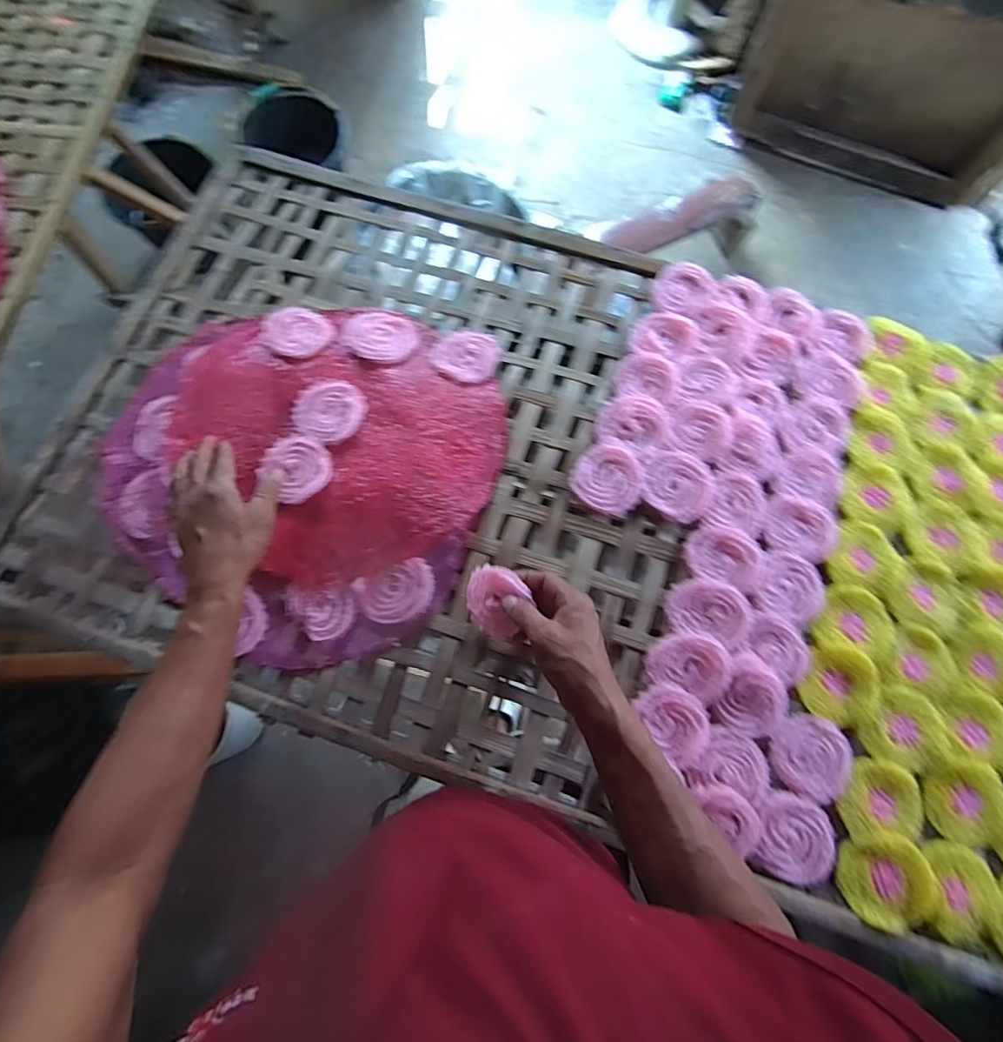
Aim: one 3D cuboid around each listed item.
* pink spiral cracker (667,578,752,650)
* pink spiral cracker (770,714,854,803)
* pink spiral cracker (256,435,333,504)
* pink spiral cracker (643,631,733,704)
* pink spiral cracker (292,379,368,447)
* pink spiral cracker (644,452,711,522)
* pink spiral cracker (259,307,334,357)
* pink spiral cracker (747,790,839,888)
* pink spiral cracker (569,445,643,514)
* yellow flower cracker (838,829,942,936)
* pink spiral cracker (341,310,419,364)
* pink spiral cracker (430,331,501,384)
[{"bbox_3d":[0.211,0.091,0.526,0.077,0.020,0.058,19,73,4],"label":"pink spiral cracker"},{"bbox_3d":[0.299,0.227,0.500,0.073,0.013,0.072,20,73,4],"label":"pink spiral cracker"},{"bbox_3d":[-0.215,-0.058,0.546,0.065,0.006,0.069,1,73,-2],"label":"pink spiral cracker"},{"bbox_3d":[0.189,0.141,0.514,0.075,0.025,0.060,25,73,6],"label":"pink spiral cracker"},{"bbox_3d":[-0.189,-0.122,0.573,0.076,0.004,0.073,1,73,-2],"label":"pink spiral cracker"},{"bbox_3d":[0.191,-0.040,0.557,0.073,0.005,0.070,1,73,-2],"label":"pink spiral cracker"},{"bbox_3d":[-0.242,-0.224,0.613,0.080,0.005,0.067,26,74,6],"label":"pink spiral cracker"},{"bbox_3d":[0.275,0.298,0.485,0.072,0.008,0.072,20,73,4],"label":"pink spiral cracker"},{"bbox_3d":[0.114,-0.046,0.562,0.073,0.012,0.071,1,73,-2],"label":"pink spiral cracker"},{"bbox_3d":[0.351,0.326,0.469,0.076,0.017,0.076,1,73,-2],"label":"yellow flower cracker"},{"bbox_3d":[-0.143,-0.221,0.619,0.087,0.012,0.075,12,73,2],"label":"pink spiral cracker"},{"bbox_3d":[-0.041,-0.195,0.613,0.076,0.007,0.072,1,73,-2],"label":"pink spiral cracker"}]

